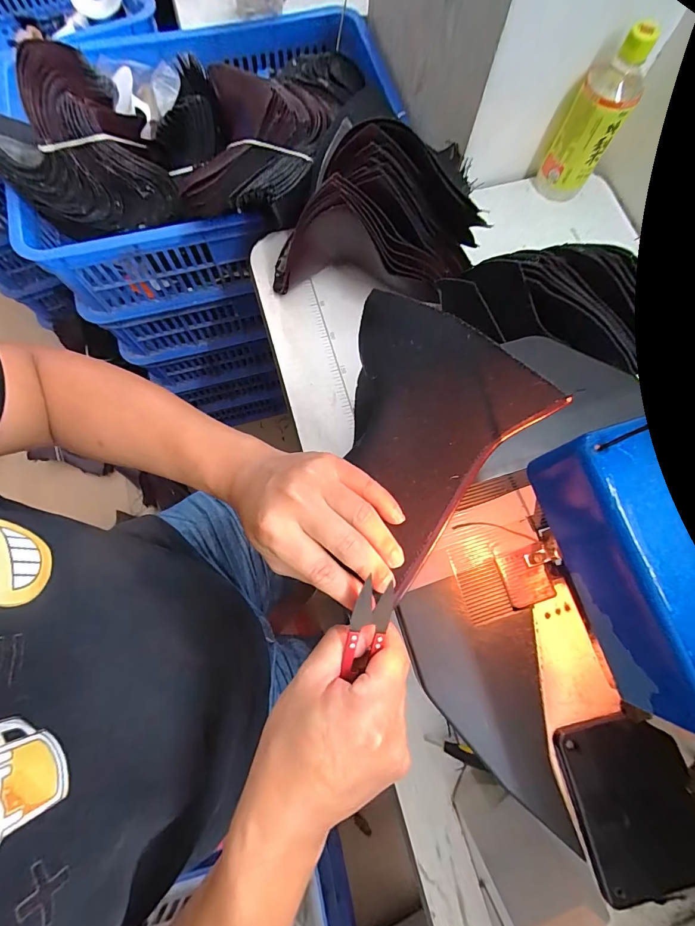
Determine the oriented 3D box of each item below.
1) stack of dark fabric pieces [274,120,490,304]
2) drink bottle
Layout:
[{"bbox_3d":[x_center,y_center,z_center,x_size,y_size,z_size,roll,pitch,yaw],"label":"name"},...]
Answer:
[{"bbox_3d":[0.026,-0.274,0.441,0.233,0.160,0.070,-1,75,-2],"label":"stack of dark fabric pieces"},{"bbox_3d":[0.302,-0.419,0.488,0.064,0.171,0.059,30,76,6],"label":"drink bottle"}]

